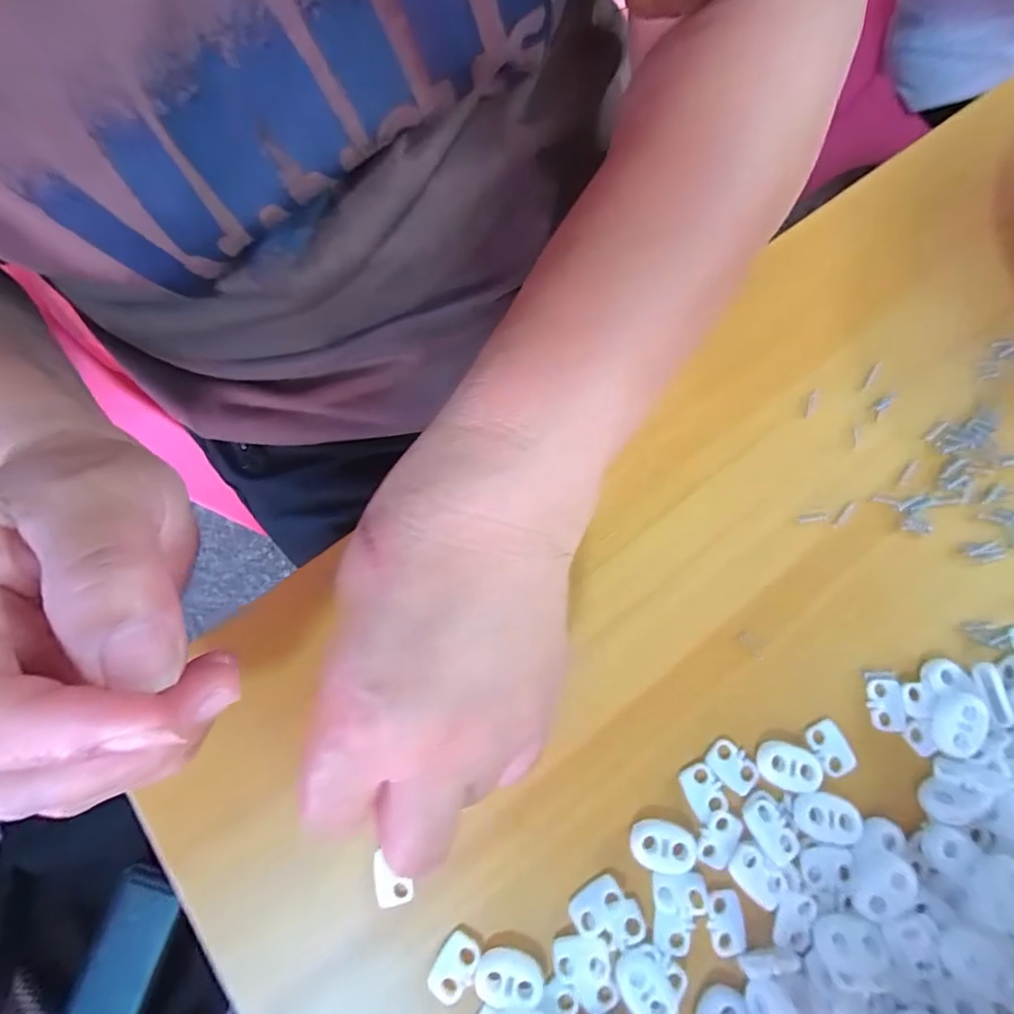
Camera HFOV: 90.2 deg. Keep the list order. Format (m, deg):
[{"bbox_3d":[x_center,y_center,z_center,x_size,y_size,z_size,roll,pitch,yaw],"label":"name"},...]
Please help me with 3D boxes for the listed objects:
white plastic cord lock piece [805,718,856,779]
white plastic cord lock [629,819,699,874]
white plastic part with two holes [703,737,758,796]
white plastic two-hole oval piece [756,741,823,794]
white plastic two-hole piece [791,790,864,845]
[{"bbox_3d":[0.118,0.088,0.183,0.013,0.004,0.018,-22,77,-5],"label":"white plastic cord lock piece"},{"bbox_3d":[0.054,0.118,0.175,0.022,0.004,0.015,11,76,3],"label":"white plastic cord lock"},{"bbox_3d":[0.082,0.094,0.182,0.018,0.004,0.013,37,79,9],"label":"white plastic part with two holes"},{"bbox_3d":[0.101,0.093,0.181,0.022,0.004,0.015,19,77,5],"label":"white plastic two-hole oval piece"},{"bbox_3d":[0.112,0.108,0.174,0.022,0.004,0.015,16,76,5],"label":"white plastic two-hole piece"}]

